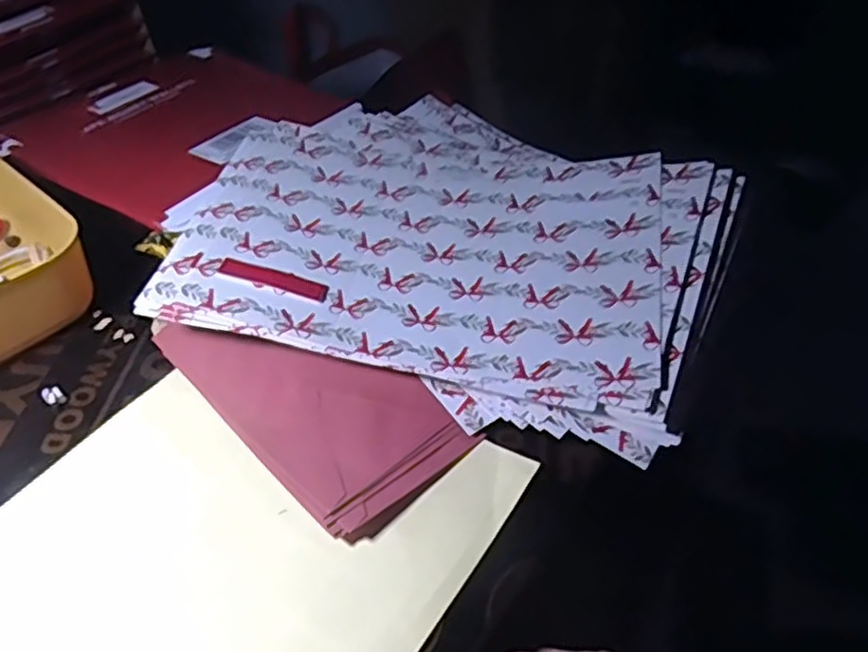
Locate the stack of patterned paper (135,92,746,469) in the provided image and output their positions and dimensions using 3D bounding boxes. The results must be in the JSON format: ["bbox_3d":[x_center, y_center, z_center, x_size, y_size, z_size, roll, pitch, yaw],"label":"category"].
[{"bbox_3d":[0.007,-0.065,0.430,0.318,0.058,0.261,16,51,14],"label":"stack of patterned paper"}]

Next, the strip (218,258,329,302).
[{"bbox_3d":[-0.090,-0.027,0.389,0.061,0.004,0.015,16,42,3],"label":"strip"}]

